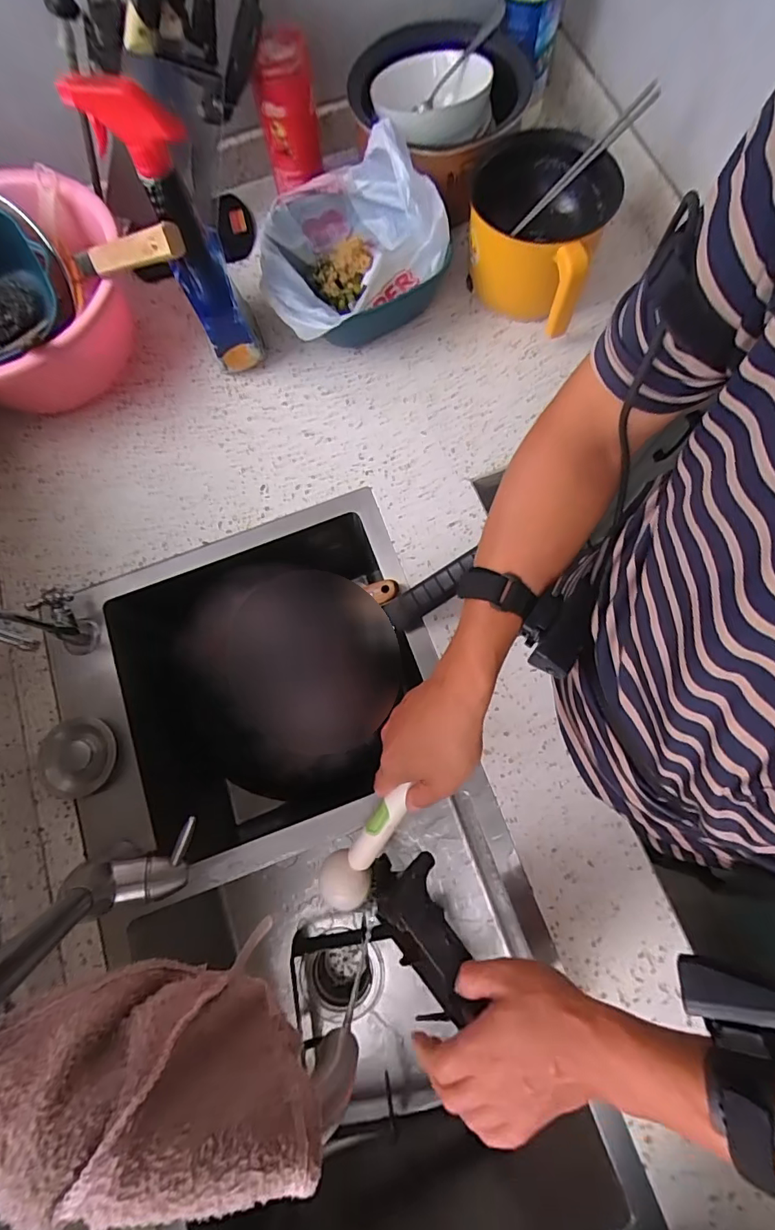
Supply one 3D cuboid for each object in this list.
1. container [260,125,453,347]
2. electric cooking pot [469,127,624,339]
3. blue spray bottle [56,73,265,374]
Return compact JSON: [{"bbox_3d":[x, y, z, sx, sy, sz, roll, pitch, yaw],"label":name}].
[{"bbox_3d":[-0.039,-0.440,0.596,0.215,0.150,0.198,0,76,2],"label":"container"},{"bbox_3d":[0.180,-0.473,0.602,0.161,0.139,0.169,24,78,8],"label":"electric cooking pot"},{"bbox_3d":[-0.210,-0.382,0.518,0.066,0.280,0.094,-30,77,-5],"label":"blue spray bottle"}]

